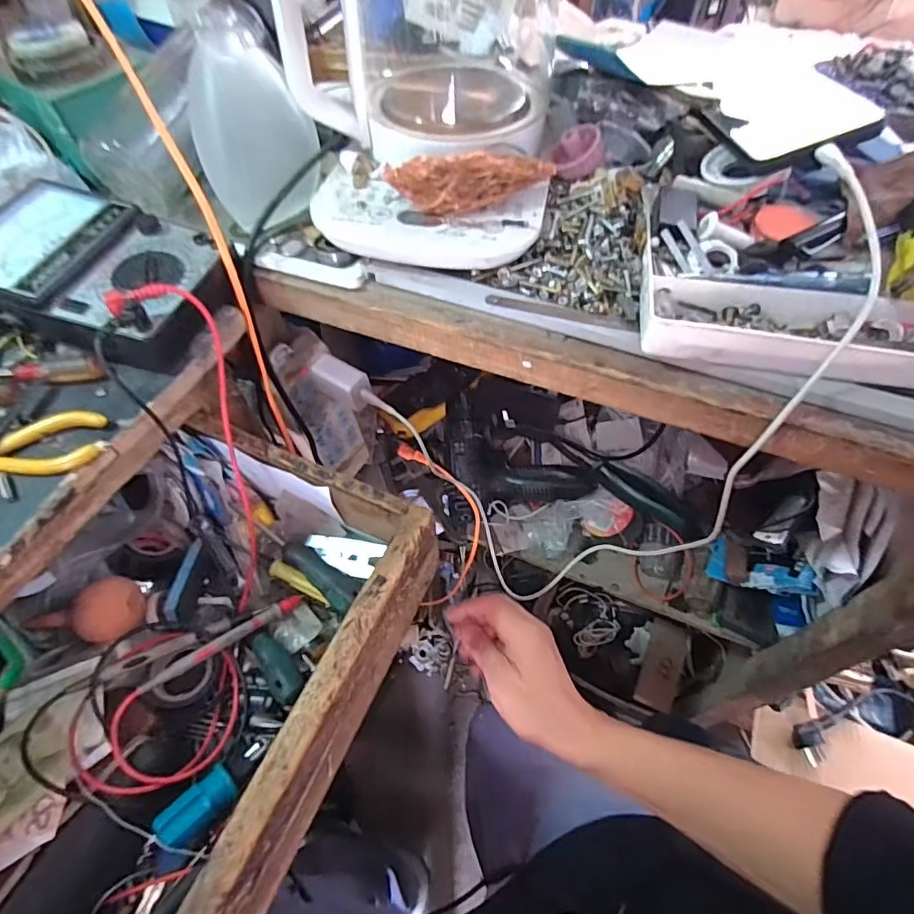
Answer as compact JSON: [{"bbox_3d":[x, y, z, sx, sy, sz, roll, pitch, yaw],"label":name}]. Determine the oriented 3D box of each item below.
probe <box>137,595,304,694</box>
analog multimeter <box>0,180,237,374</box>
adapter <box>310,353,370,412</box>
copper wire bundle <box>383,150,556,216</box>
[{"bbox_3d":[-0.180,0.141,0.411,0.016,0.016,0.127,40,41,24],"label":"probe"},{"bbox_3d":[-0.257,-0.130,0.378,0.166,0.052,0.114,18,59,13],"label":"analog multimeter"},{"bbox_3d":[-0.116,-0.073,0.522,0.055,0.035,0.032,26,61,17],"label":"adapter"},{"bbox_3d":[0.010,-0.191,0.363,0.111,0.033,0.025,-13,58,-6],"label":"copper wire bundle"}]

